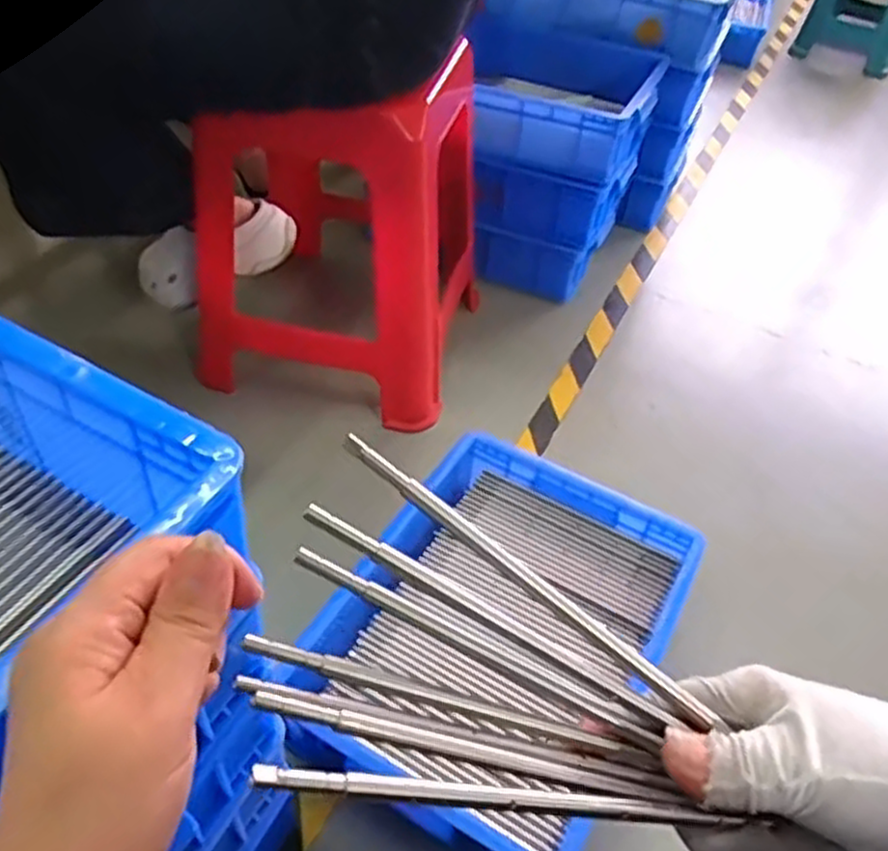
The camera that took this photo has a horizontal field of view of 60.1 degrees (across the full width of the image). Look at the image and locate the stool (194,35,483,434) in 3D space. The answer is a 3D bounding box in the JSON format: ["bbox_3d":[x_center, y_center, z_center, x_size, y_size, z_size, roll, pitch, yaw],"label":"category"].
[{"bbox_3d":[-0.137,-0.278,1.055,0.344,0.412,0.331,10,45,4],"label":"stool"}]

